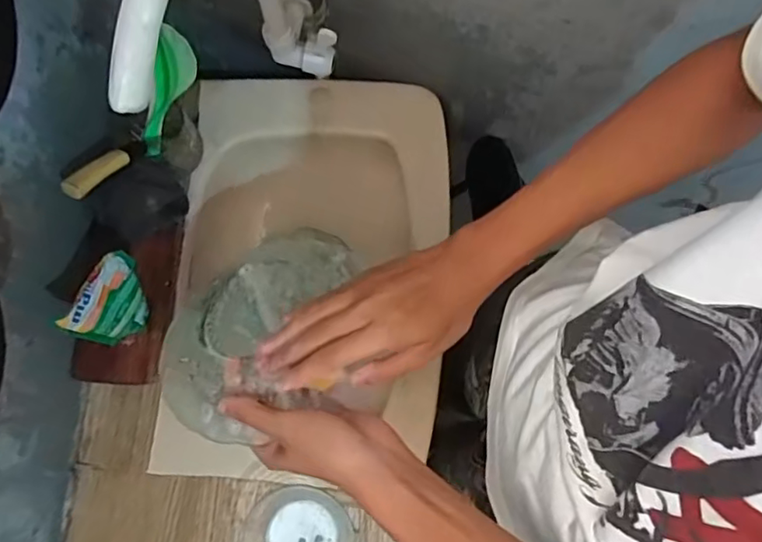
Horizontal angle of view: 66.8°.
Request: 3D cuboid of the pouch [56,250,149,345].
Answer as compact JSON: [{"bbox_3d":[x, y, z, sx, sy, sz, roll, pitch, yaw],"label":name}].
[{"bbox_3d":[-0.281,0.030,0.612,0.028,0.106,0.093,17,81,4],"label":"pouch"}]

